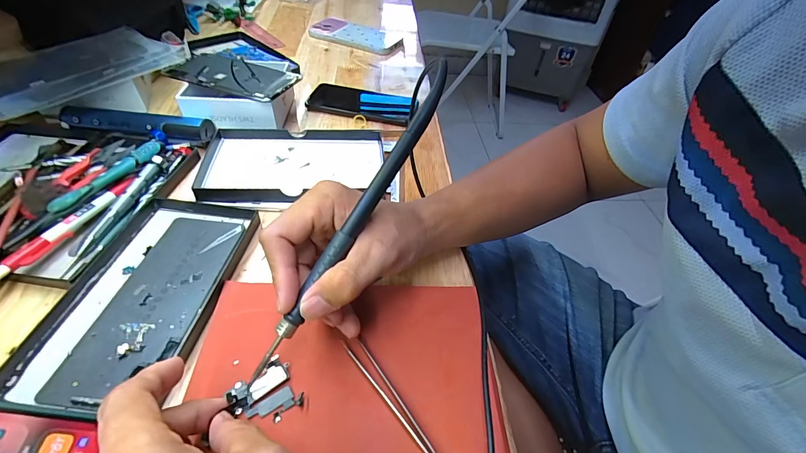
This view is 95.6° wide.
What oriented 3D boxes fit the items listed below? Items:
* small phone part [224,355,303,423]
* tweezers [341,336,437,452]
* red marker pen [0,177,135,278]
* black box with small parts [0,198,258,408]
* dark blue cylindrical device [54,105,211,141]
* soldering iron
[{"bbox_3d":[-0.085,0.101,0.224,0.036,0.009,0.035,-26,55,-28],"label":"small phone part"},{"bbox_3d":[0.003,0.117,0.222,0.013,0.008,0.125,-27,53,-29],"label":"tweezers"},{"bbox_3d":[-0.267,-0.004,0.297,0.012,0.011,0.118,15,47,8],"label":"red marker pen"},{"bbox_3d":[-0.191,0.044,0.274,0.102,0.010,0.168,8,46,1],"label":"black box with small parts"},{"bbox_3d":[-0.287,-0.109,0.397,0.150,0.024,0.029,5,46,-2],"label":"dark blue cylindrical device"},{"bbox_3d":[-0.029,-0.006,0.226,0.013,0.012,0.223,31,86,21],"label":"soldering iron"}]

